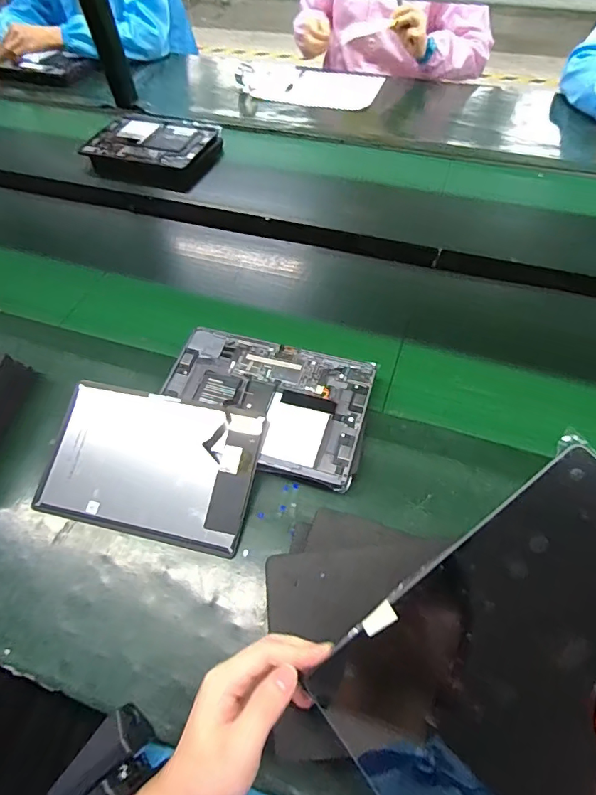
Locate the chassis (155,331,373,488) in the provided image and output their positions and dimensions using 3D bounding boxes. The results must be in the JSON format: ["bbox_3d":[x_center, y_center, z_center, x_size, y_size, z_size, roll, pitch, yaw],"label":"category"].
[{"bbox_3d":[-0.043,0.000,0.552,0.250,0.014,0.169,13,62,11],"label":"chassis"}]

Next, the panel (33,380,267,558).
[{"bbox_3d":[-0.173,0.076,0.526,0.249,0.010,0.160,10,75,11],"label":"panel"}]

